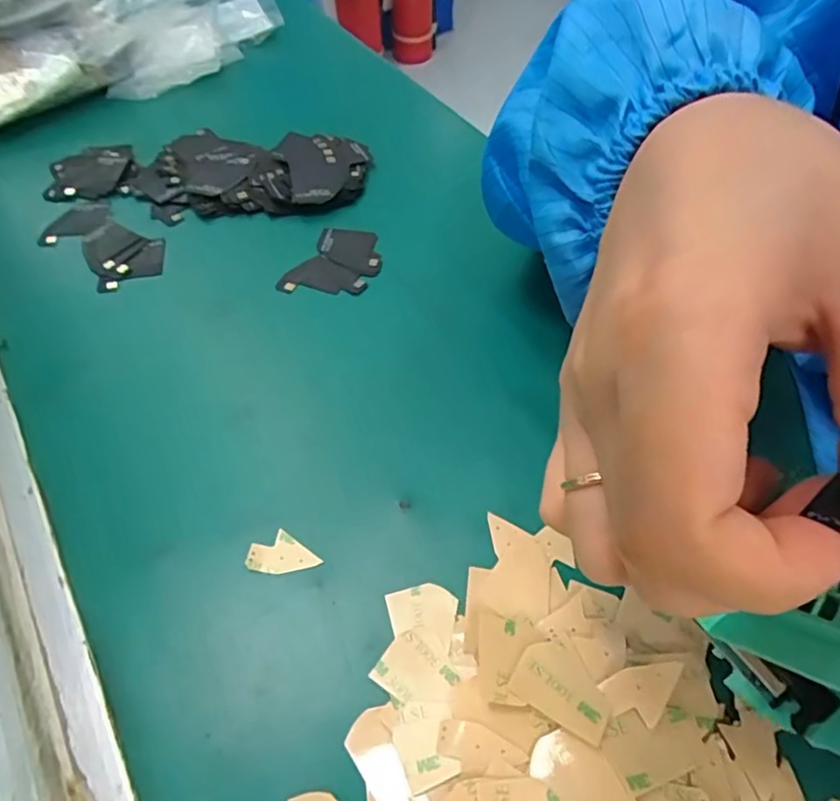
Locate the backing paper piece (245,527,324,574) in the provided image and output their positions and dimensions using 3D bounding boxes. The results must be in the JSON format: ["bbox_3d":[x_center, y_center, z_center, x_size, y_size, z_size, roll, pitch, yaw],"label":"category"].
[{"bbox_3d":[-0.050,0.056,0.220,0.027,0.004,0.015,6,57,1],"label":"backing paper piece"}]

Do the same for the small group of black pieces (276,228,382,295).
[{"bbox_3d":[-0.043,-0.072,0.310,0.041,0.004,0.056,21,52,16],"label":"small group of black pieces"}]

